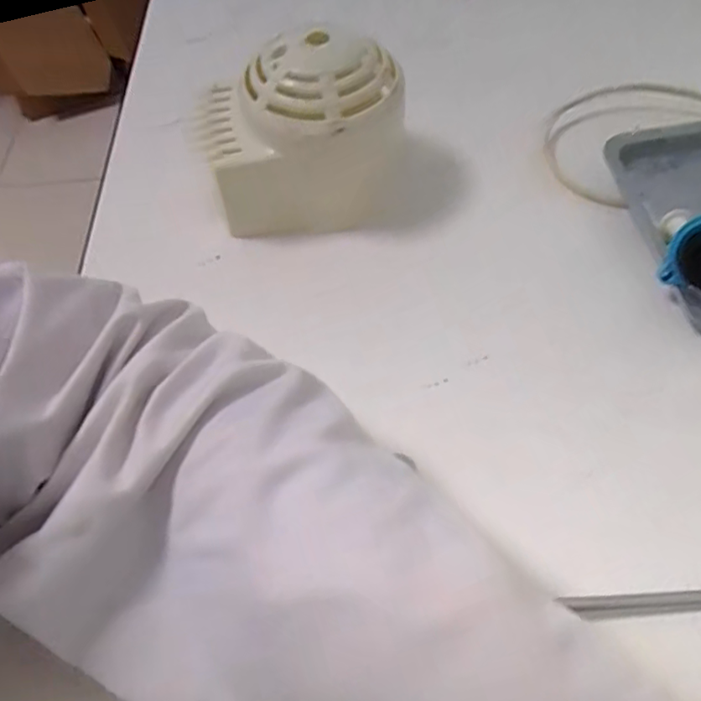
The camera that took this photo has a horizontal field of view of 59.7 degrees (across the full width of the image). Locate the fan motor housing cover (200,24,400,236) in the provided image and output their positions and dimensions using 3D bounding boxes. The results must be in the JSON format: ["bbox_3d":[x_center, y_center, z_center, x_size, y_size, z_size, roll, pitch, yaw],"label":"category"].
[{"bbox_3d":[-0.026,-0.112,0.315,0.105,0.083,0.066,-8,55,-2],"label":"fan motor housing cover"}]

